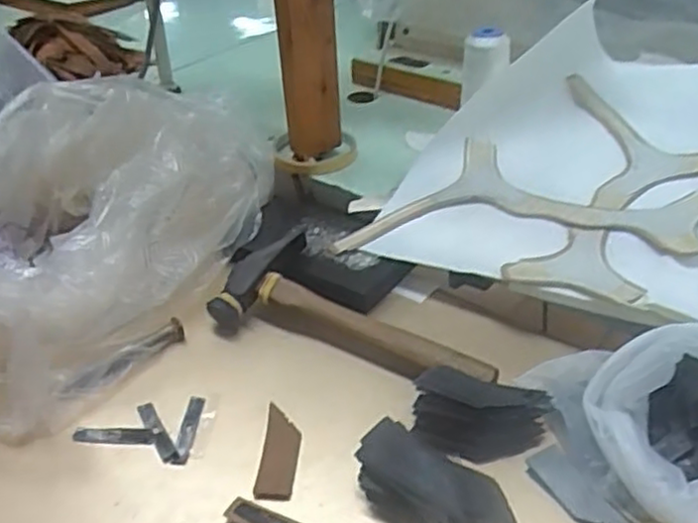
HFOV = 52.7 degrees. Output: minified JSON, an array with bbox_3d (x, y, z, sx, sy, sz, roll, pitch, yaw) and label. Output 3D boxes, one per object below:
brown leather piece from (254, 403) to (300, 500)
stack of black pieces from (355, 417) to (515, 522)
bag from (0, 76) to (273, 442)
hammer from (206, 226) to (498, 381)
[{"bbox_3d":[-0.043,0.120,0.442,0.023,0.005,0.070,-1,37,5],"label":"brown leather piece"},{"bbox_3d":[0.048,0.124,0.396,0.088,0.035,0.058,25,46,34],"label":"stack of black pieces"},{"bbox_3d":[-0.234,-0.025,0.553,0.225,0.122,0.360,24,45,33],"label":"bag"},{"bbox_3d":[0.005,0.030,0.514,0.218,0.030,0.082,15,41,24],"label":"hammer"}]

